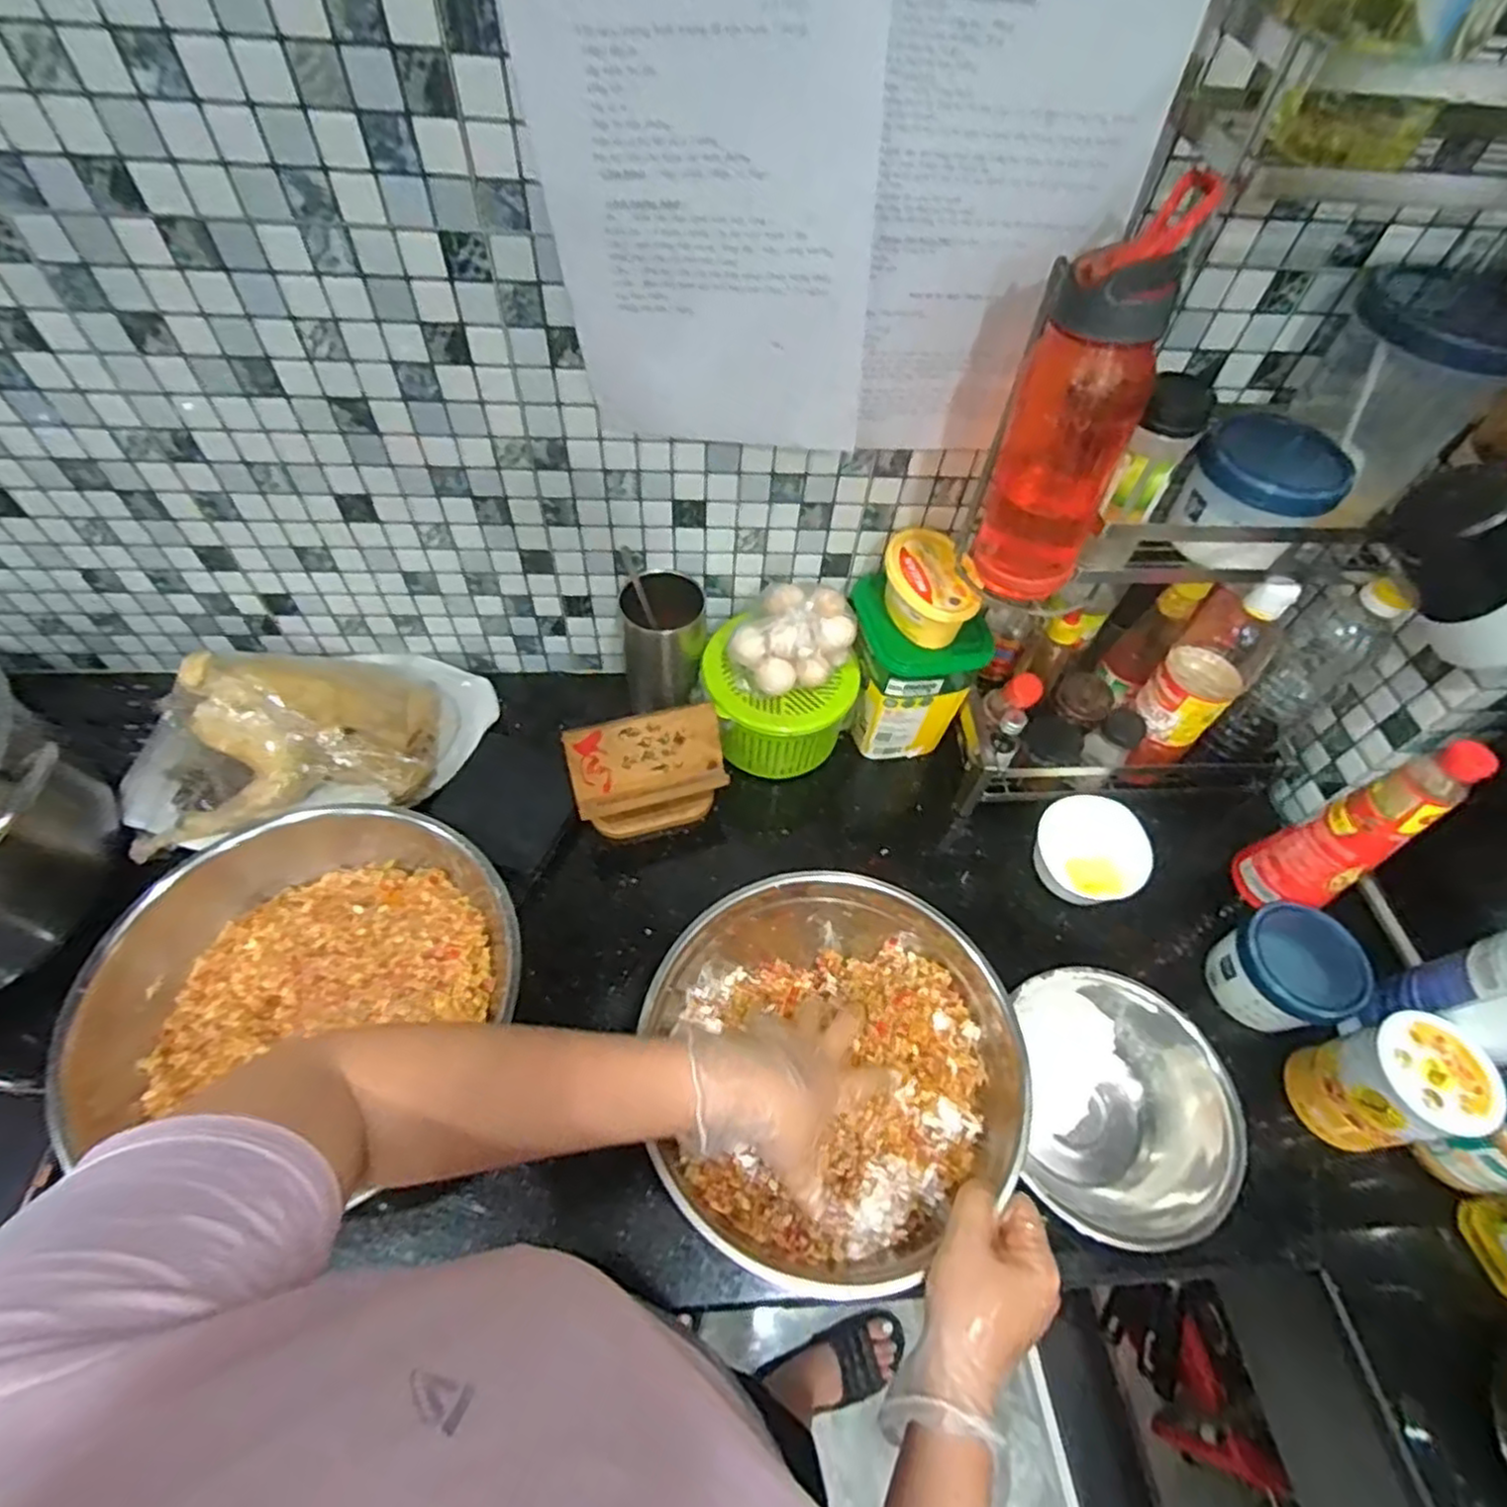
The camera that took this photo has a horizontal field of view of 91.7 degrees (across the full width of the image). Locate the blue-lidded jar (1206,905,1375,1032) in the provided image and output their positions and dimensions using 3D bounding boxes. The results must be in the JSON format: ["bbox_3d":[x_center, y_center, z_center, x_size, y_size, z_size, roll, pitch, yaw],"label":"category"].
[{"bbox_3d":[0.470,0.195,0.648,0.085,0.087,0.104,-17,59,-15],"label":"blue-lidded jar"}]

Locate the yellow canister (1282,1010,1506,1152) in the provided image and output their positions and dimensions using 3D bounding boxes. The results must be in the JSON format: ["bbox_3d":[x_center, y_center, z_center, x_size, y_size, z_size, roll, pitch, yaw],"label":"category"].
[{"bbox_3d":[0.507,0.268,0.589,0.078,0.120,0.081,2,56,-3],"label":"yellow canister"}]

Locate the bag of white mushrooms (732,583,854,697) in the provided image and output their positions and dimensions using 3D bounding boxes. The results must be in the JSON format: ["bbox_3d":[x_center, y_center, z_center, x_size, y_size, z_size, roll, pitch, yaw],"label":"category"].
[{"bbox_3d":[0.039,-0.108,0.714,0.108,0.088,0.101,22,57,11],"label":"bag of white mushrooms"}]

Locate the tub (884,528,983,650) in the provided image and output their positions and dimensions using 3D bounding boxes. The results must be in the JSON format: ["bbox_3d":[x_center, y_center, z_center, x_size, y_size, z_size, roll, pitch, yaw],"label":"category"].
[{"bbox_3d":[0.162,-0.158,0.685,0.078,0.056,0.112,0,56,-4],"label":"tub"}]

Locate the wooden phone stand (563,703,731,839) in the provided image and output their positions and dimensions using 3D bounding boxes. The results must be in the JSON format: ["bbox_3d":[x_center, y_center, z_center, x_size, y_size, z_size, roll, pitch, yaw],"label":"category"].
[{"bbox_3d":[-0.101,0.020,0.710,0.143,0.107,0.061,-13,58,-13],"label":"wooden phone stand"}]

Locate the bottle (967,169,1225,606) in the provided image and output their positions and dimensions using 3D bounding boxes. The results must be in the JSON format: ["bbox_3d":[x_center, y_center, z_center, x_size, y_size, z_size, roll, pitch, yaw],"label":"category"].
[{"bbox_3d":[0.212,-0.216,0.485,0.081,0.229,0.073,25,58,13],"label":"bottle"}]

